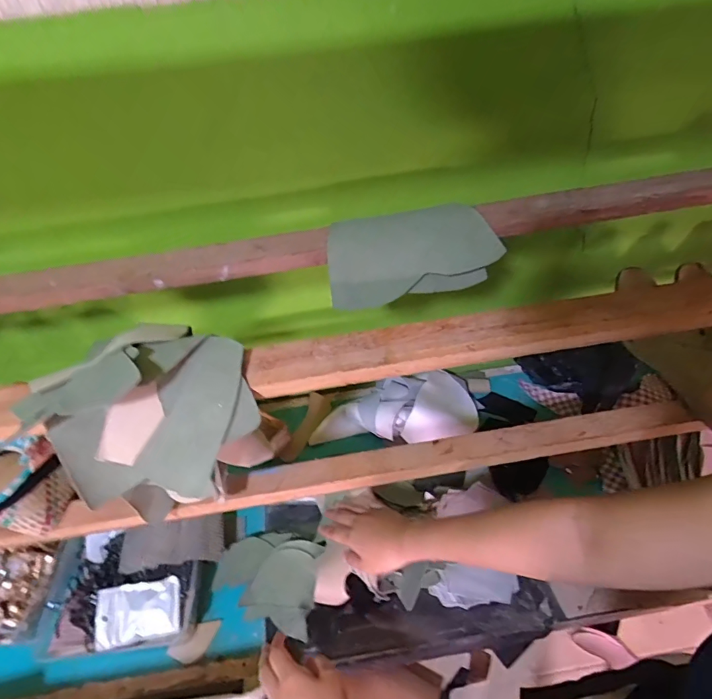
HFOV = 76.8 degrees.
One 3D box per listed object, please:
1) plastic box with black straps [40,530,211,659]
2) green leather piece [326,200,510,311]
[{"bbox_3d":[-0.311,0.330,0.626,0.190,0.073,0.155,-4,47,1],"label":"plastic box with black straps"},{"bbox_3d":[0.055,-0.101,0.459,0.169,0.024,0.093,-12,82,-3],"label":"green leather piece"}]

